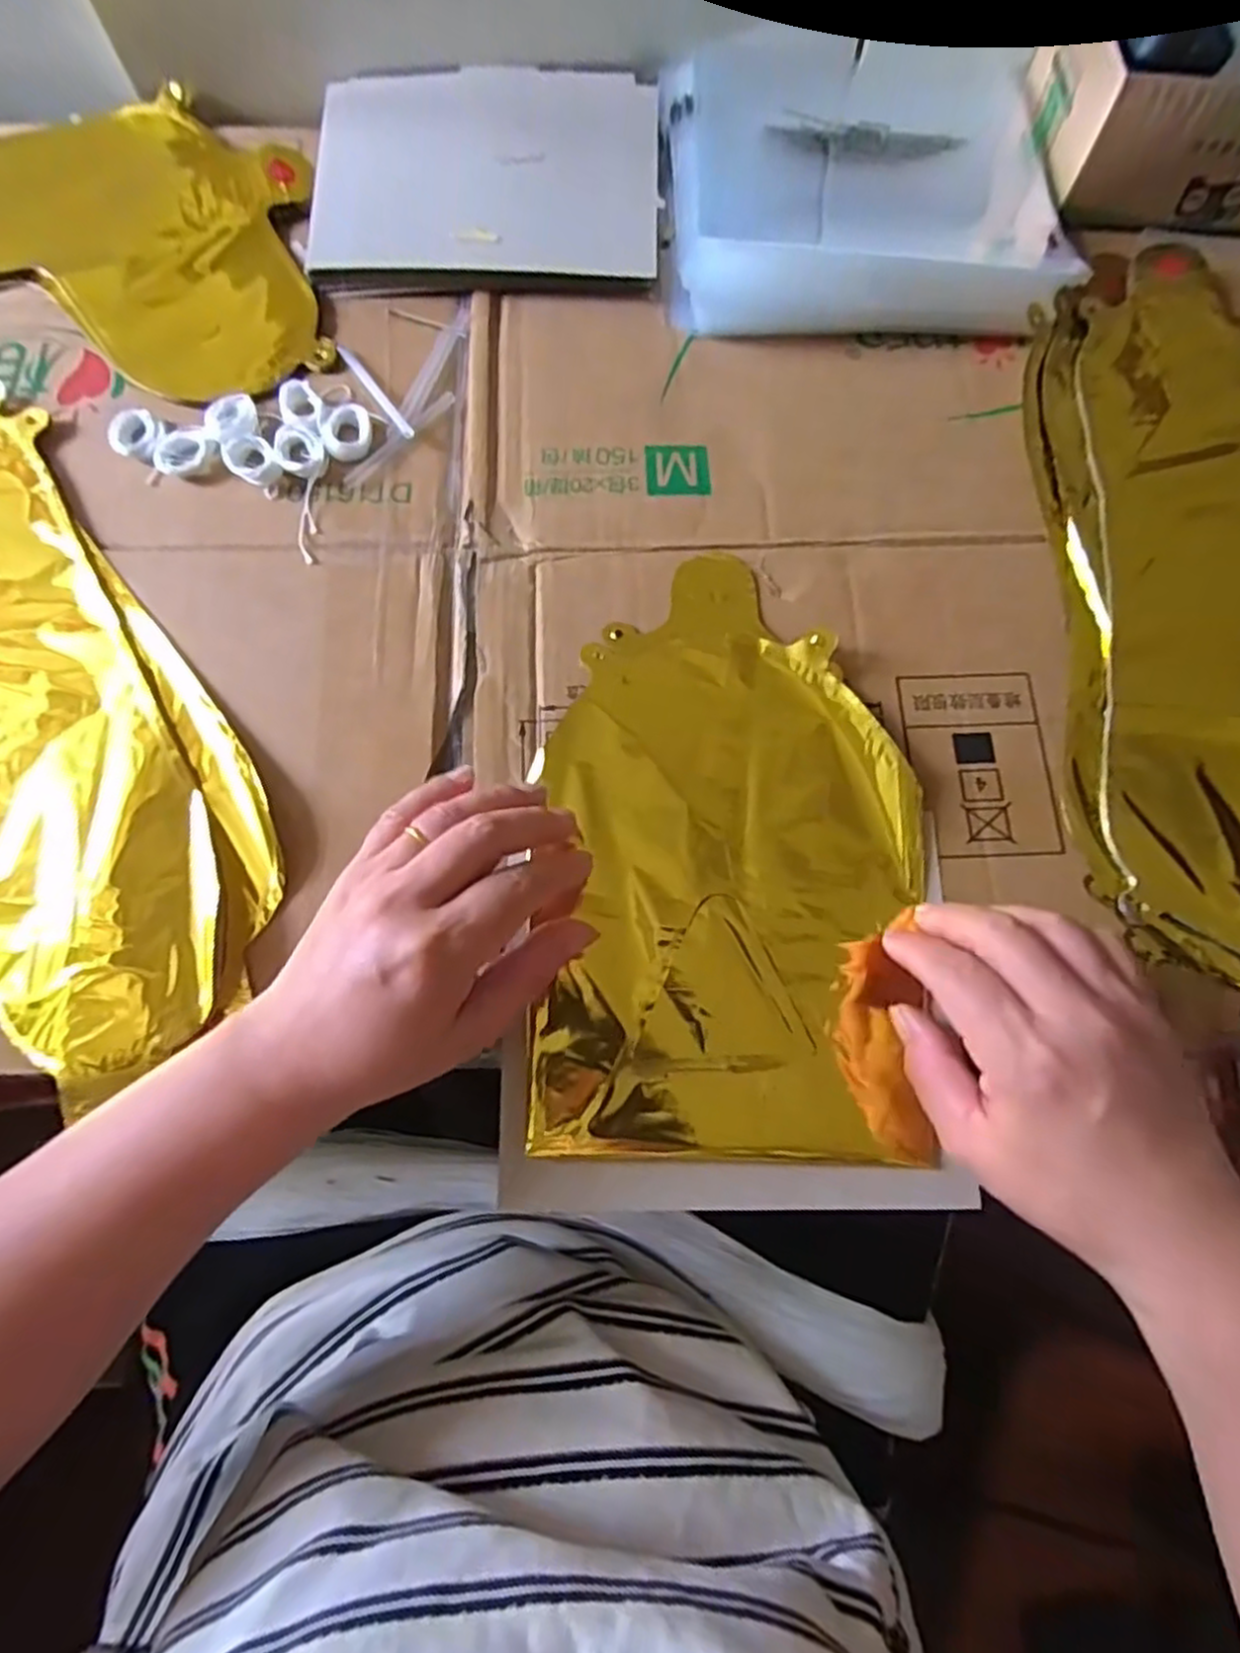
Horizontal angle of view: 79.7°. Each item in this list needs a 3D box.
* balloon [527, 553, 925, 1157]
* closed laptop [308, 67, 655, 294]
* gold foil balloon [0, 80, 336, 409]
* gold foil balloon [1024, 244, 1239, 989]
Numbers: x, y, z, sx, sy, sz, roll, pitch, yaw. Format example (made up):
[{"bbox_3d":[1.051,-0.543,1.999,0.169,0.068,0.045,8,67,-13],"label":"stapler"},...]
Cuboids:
[{"bbox_3d":[0.050,0.002,0.331,0.161,0.019,0.264,1,73,0],"label":"balloon"},{"bbox_3d":[-0.081,-0.399,0.453,0.203,0.013,0.169,-1,73,-1],"label":"closed laptop"},{"bbox_3d":[-0.370,-0.348,0.443,0.416,0.035,0.220,6,73,1],"label":"gold foil balloon"},{"bbox_3d":[0.322,-0.108,0.364,0.215,0.010,0.417,2,73,0],"label":"gold foil balloon"}]

